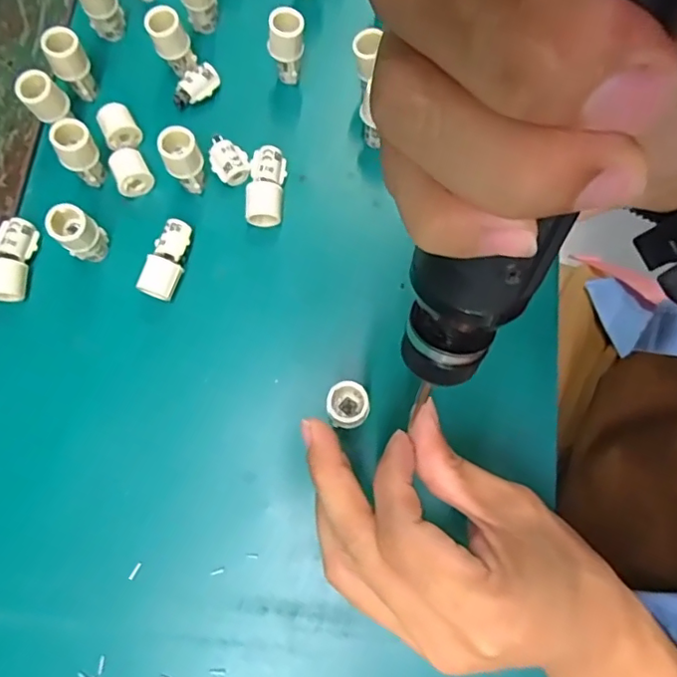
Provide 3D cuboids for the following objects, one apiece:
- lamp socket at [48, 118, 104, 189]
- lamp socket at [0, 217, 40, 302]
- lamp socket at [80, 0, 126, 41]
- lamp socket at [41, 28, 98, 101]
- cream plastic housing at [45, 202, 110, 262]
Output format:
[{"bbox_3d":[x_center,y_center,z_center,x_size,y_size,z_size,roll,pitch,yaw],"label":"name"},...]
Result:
[{"bbox_3d":[-0.140,-0.100,0.305,0.020,0.041,0.016,-35,77,-9],"label":"lamp socket"},{"bbox_3d":[-0.176,-0.042,0.302,0.019,0.015,0.045,-1,75,0],"label":"lamp socket"},{"bbox_3d":[-0.139,-0.196,0.328,0.020,0.039,0.015,-25,76,-7],"label":"lamp socket"},{"bbox_3d":[-0.151,-0.154,0.317,0.020,0.039,0.017,-30,77,-8],"label":"lamp socket"},{"bbox_3d":[-0.134,-0.053,0.295,0.019,0.041,0.020,0,75,0],"label":"cream plastic housing"}]

